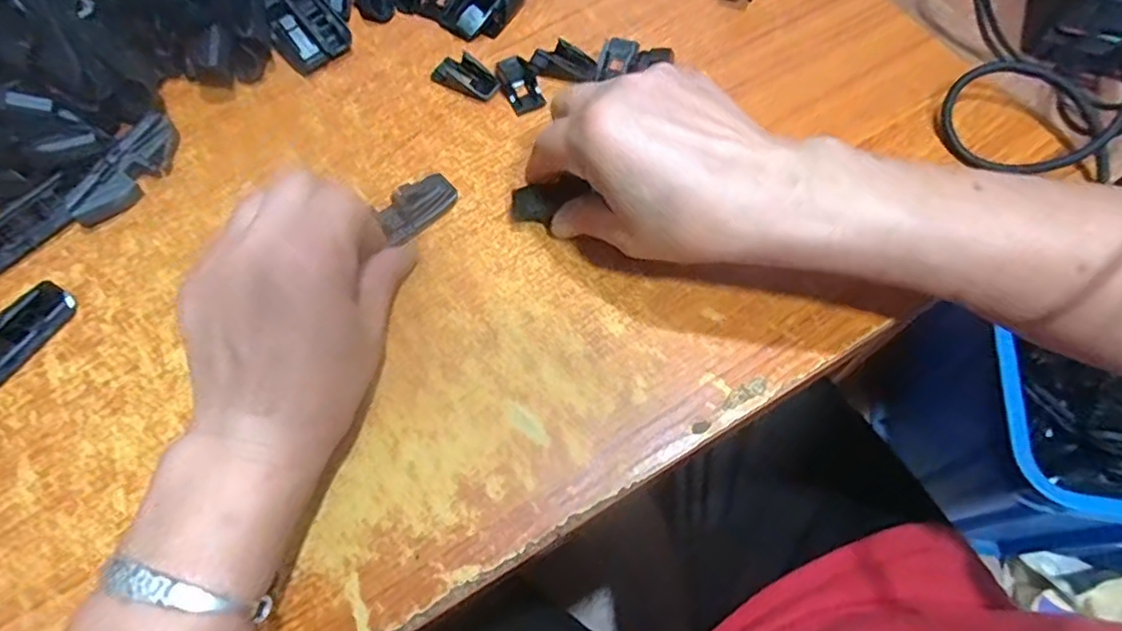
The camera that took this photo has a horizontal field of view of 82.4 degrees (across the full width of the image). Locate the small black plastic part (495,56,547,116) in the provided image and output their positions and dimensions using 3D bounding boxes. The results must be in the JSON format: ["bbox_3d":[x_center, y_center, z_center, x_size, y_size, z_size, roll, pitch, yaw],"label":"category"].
[{"bbox_3d":[-0.025,-0.138,0.382,0.019,0.005,0.040,-24,66,-8],"label":"small black plastic part"}]

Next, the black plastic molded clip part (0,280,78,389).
[{"bbox_3d":[-0.273,0.016,0.313,0.018,0.017,0.074,28,70,15],"label":"black plastic molded clip part"}]

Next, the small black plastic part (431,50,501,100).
[{"bbox_3d":[-0.057,-0.143,0.381,0.042,0.013,0.019,29,70,15],"label":"small black plastic part"}]

